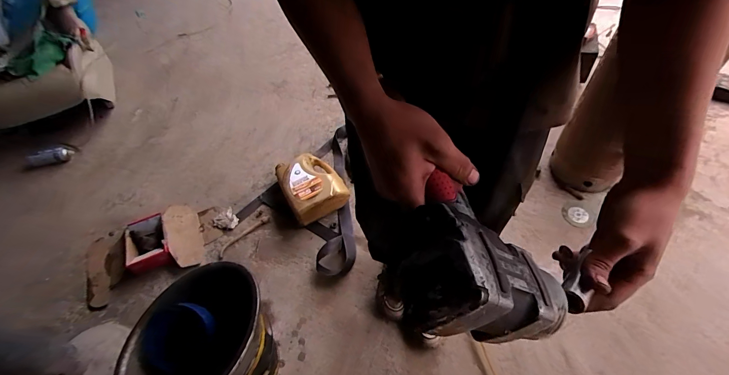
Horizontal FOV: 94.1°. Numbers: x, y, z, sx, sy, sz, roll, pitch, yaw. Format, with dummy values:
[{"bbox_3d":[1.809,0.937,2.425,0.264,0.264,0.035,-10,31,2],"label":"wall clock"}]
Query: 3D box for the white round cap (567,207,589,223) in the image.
[{"bbox_3d":[0.767,0.098,1.220,0.065,0.013,0.060,-3,53,4],"label":"white round cap"}]

